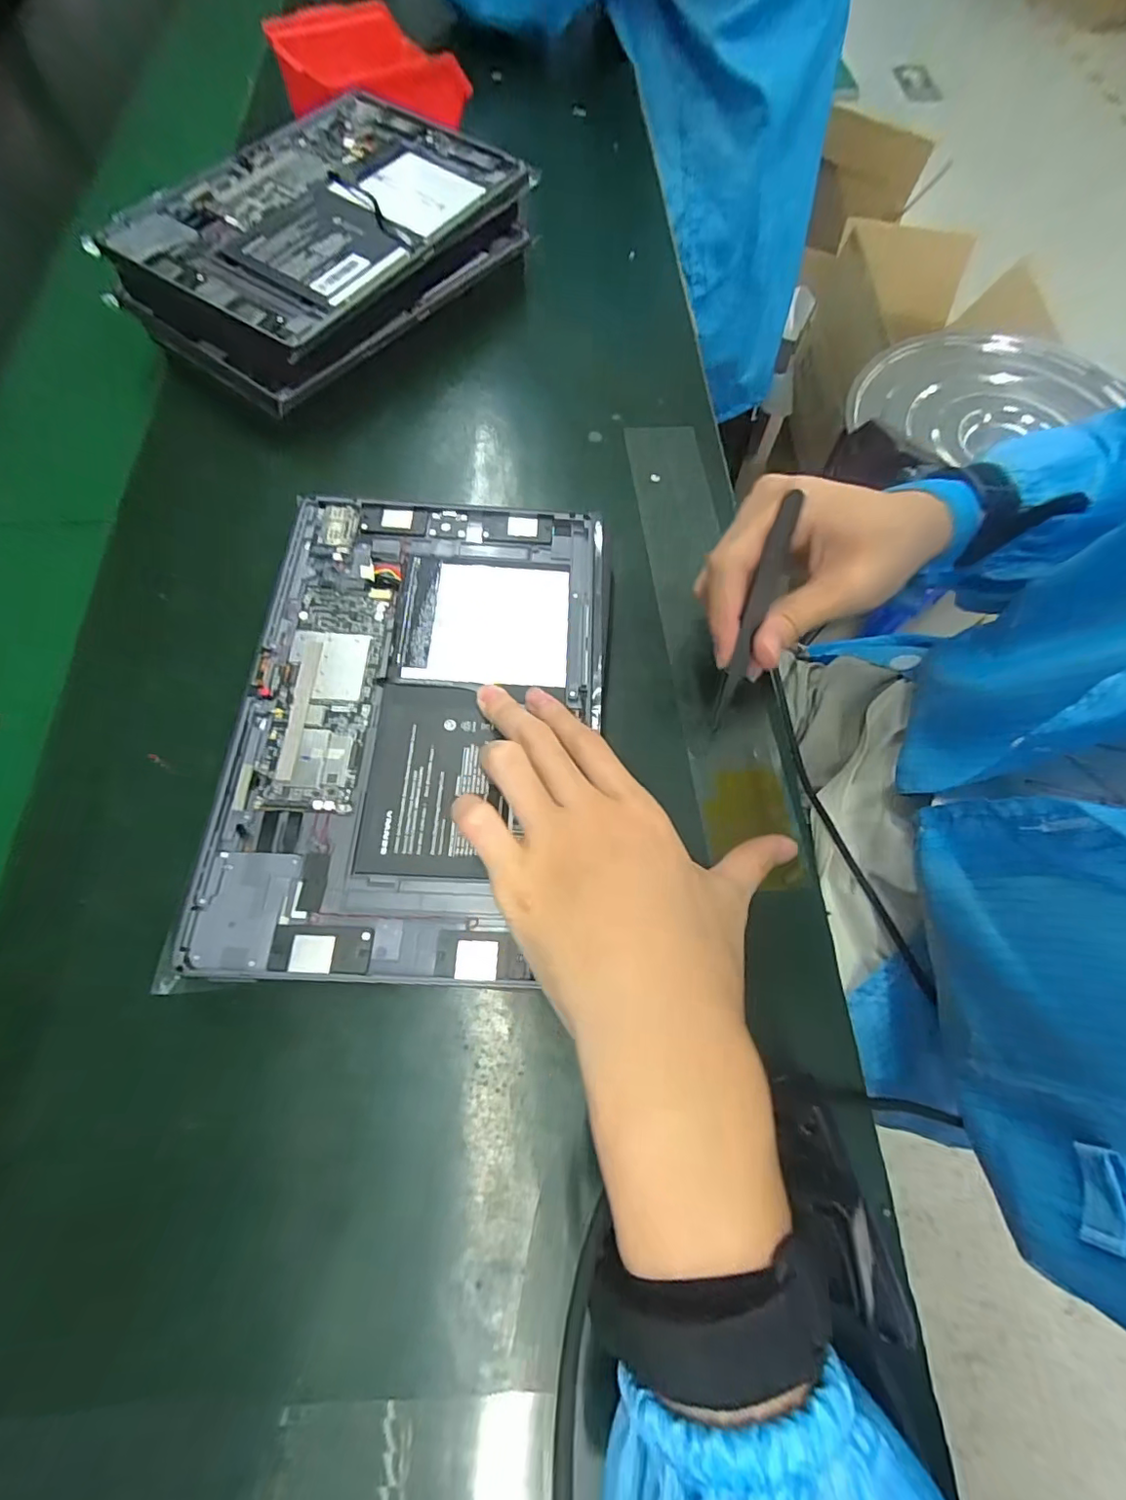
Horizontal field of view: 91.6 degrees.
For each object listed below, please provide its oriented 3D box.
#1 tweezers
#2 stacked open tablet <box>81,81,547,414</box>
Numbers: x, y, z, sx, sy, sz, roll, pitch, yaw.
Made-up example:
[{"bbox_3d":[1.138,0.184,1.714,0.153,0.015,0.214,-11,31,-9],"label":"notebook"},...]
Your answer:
[{"bbox_3d":[0.089,-0.059,0.250,0.014,0.010,0.101,15,113,5],"label":"tweezers"},{"bbox_3d":[-0.167,-0.366,0.390,0.182,0.038,0.269,32,70,12],"label":"stacked open tablet"}]

